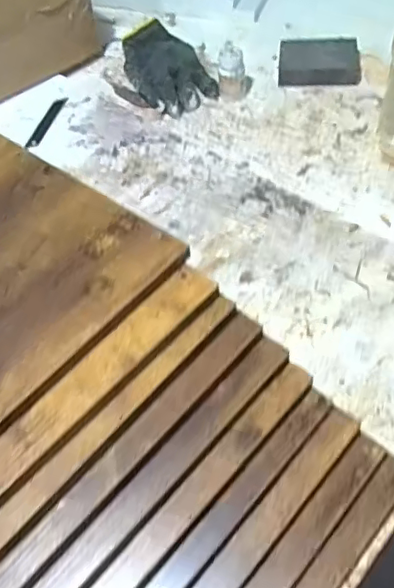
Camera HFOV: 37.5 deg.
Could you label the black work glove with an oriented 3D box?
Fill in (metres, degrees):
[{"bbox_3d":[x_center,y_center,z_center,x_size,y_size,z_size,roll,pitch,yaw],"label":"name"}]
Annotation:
[{"bbox_3d":[-0.045,-0.298,0.759,0.085,0.030,0.170,-24,55,-12],"label":"black work glove"}]

